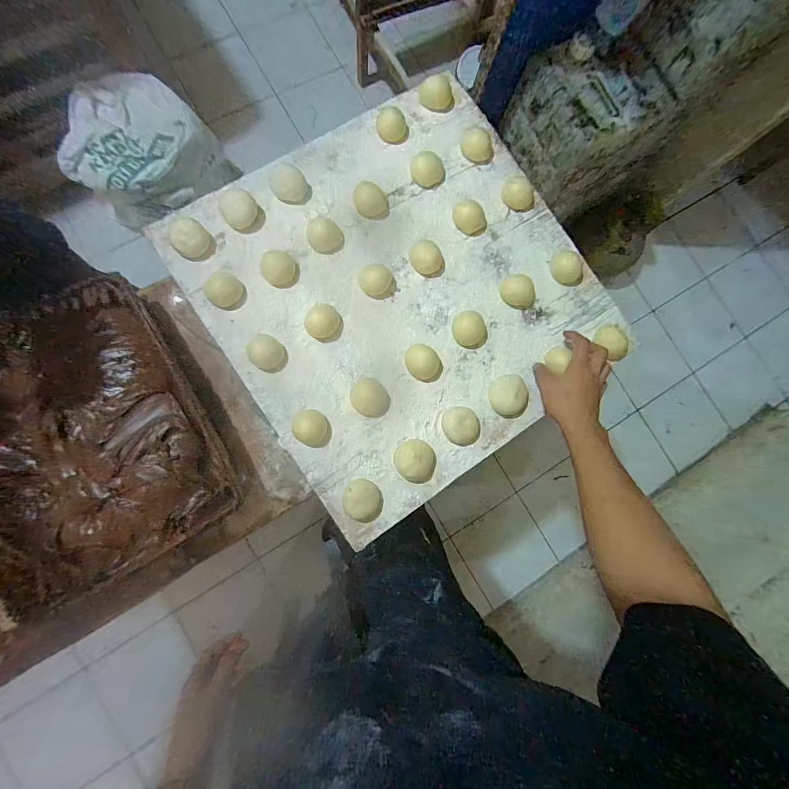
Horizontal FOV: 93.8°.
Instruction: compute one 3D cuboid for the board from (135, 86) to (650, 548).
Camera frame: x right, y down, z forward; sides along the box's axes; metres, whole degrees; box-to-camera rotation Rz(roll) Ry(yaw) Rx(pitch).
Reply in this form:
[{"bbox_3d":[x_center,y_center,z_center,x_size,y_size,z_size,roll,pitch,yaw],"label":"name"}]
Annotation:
[{"bbox_3d":[0.019,-0.170,0.572,0.558,0.031,0.559,-35,88,-9],"label":"board"}]

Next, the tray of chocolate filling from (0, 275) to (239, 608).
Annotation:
[{"bbox_3d":[-0.420,0.065,0.479,0.315,0.052,0.348,-28,87,-8],"label":"tray of chocolate filling"}]

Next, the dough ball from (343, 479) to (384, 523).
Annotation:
[{"bbox_3d":[-0.043,0.150,0.520,0.051,0.028,0.063,-39,88,-9],"label":"dough ball"}]

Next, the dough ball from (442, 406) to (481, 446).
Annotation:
[{"bbox_3d":[0.100,0.049,0.544,0.061,0.025,0.050,33,81,-1],"label":"dough ball"}]

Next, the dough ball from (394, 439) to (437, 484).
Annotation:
[{"bbox_3d":[0.033,0.097,0.534,0.064,0.029,0.058,37,81,0],"label":"dough ball"}]

